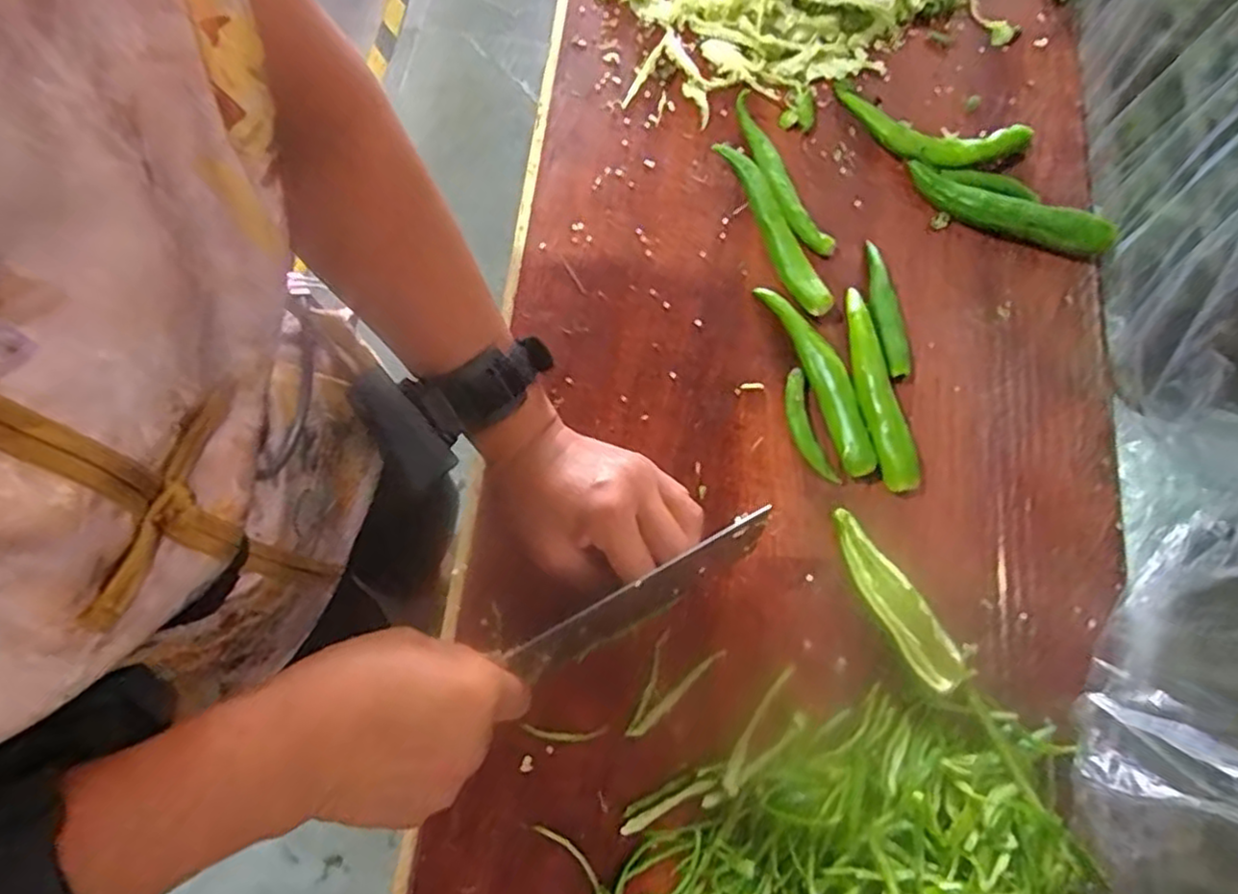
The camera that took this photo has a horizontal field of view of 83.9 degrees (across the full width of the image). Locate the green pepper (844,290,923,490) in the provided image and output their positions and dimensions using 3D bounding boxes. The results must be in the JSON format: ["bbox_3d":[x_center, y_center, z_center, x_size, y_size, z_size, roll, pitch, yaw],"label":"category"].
[{"bbox_3d":[0.162,-0.036,0.443,0.027,0.024,0.133,-12,75,-3],"label":"green pepper"}]

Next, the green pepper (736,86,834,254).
[{"bbox_3d":[0.109,-0.190,0.482,0.021,0.013,0.136,-21,75,-5],"label":"green pepper"}]

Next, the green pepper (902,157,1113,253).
[{"bbox_3d":[0.259,-0.159,0.461,0.133,0.027,0.026,25,76,7],"label":"green pepper"}]

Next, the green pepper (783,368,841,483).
[{"bbox_3d":[0.118,-0.012,0.434,0.017,0.008,0.075,-14,75,-3],"label":"green pepper"}]

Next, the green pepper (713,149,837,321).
[{"bbox_3d":[0.104,-0.149,0.467,0.020,0.018,0.140,-22,75,-5],"label":"green pepper"}]

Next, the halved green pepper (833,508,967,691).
[{"bbox_3d":[0.160,0.087,0.403,0.025,0.017,0.109,-30,76,-7],"label":"halved green pepper"}]

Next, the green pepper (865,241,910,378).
[{"bbox_3d":[0.173,-0.092,0.454,0.017,0.017,0.098,-6,74,-1],"label":"green pepper"}]

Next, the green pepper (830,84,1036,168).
[{"bbox_3d":[0.214,-0.220,0.484,0.131,0.024,0.044,22,76,7],"label":"green pepper"}]

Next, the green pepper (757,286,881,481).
[{"bbox_3d":[0.130,-0.047,0.443,0.026,0.017,0.139,-19,75,-5],"label":"green pepper"}]

